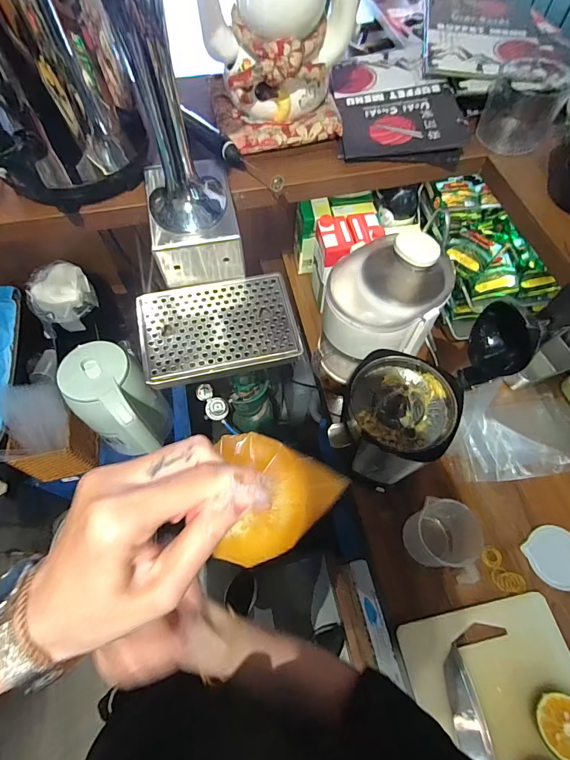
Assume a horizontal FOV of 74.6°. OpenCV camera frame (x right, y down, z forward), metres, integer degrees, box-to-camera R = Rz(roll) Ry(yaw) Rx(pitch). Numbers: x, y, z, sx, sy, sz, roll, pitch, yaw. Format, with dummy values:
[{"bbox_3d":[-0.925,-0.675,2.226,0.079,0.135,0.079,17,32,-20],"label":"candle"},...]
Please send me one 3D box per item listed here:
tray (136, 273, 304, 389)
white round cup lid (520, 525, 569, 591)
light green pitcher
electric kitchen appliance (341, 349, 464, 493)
[{"bbox_3d":[-0.104,-0.084,0.590,0.237,0.018,0.162,-12,71,-7],"label":"tray"},{"bbox_3d":[0.472,0.305,0.644,0.098,0.011,0.096,0,62,0],"label":"white round cup lid"},{"bbox_3d":[-0.333,0.062,0.802,0.198,0.254,0.155,33,67,16],"label":"light green pitcher"},{"bbox_3d":[0.177,0.075,0.637,0.160,0.239,0.156,18,64,10],"label":"electric kitchen appliance"}]

